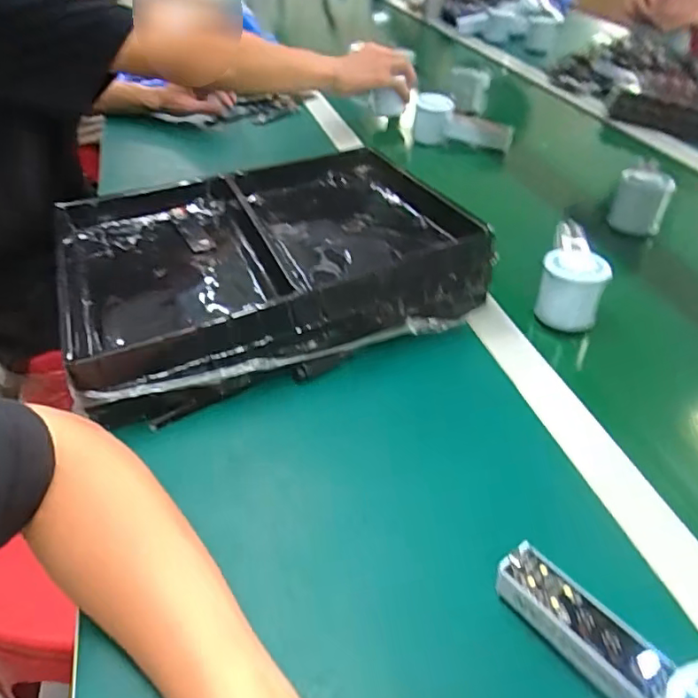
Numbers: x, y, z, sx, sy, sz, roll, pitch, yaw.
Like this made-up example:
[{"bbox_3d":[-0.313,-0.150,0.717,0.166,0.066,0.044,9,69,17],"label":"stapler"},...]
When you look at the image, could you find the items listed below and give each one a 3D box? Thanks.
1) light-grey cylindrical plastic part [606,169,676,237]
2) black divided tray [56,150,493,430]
[{"bbox_3d":[0.340,-0.171,0.655,0.057,0.065,0.048,16,45,19],"label":"light-grey cylindrical plastic part"},{"bbox_3d":[-0.067,-0.101,0.565,0.416,0.066,0.294,-17,44,-17],"label":"black divided tray"}]

